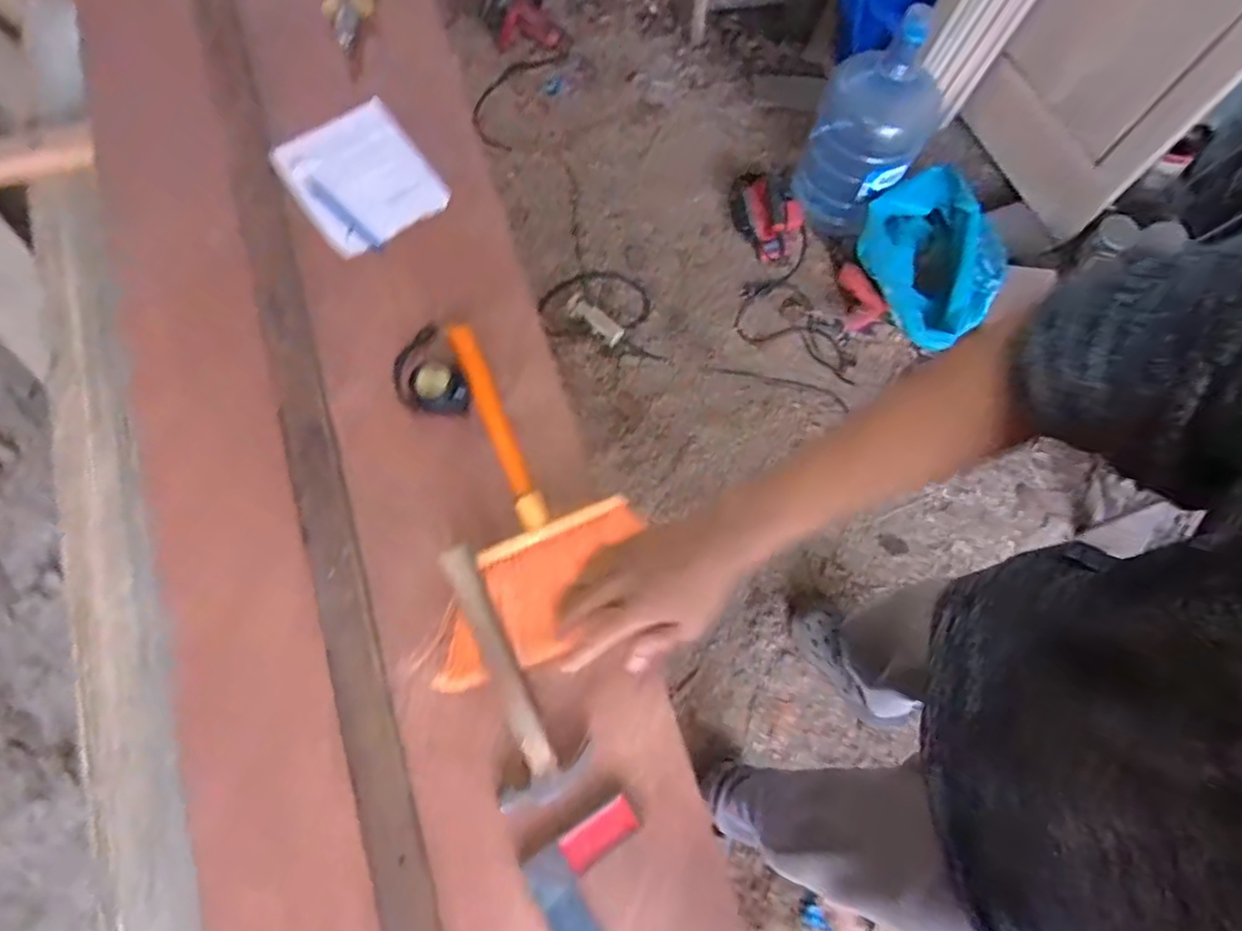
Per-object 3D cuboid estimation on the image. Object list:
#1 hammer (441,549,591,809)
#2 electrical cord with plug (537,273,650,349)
[{"bbox_3d":[-0.116,0.205,0.648,0.088,0.030,0.258,-23,86,-6],"label":"hammer"},{"bbox_3d":[-0.070,-0.427,1.697,0.266,0.069,0.234,17,72,9],"label":"electrical cord with plug"}]

